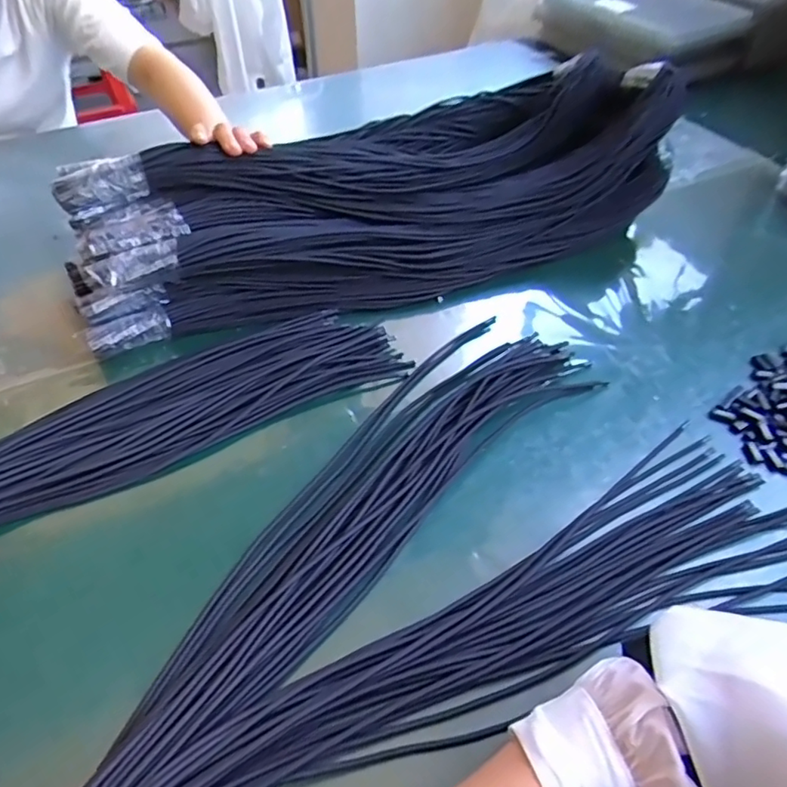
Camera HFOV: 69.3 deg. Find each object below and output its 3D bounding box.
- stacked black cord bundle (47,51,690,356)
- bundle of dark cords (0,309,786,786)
[{"bbox_3d":[-0.003,-0.243,0.650,0.683,0.117,0.253,-15,50,-13],"label":"stacked black cord bundle"},{"bbox_3d":[-0.110,0.100,0.414,0.748,0.073,0.409,-21,51,-15],"label":"bundle of dark cords"}]

